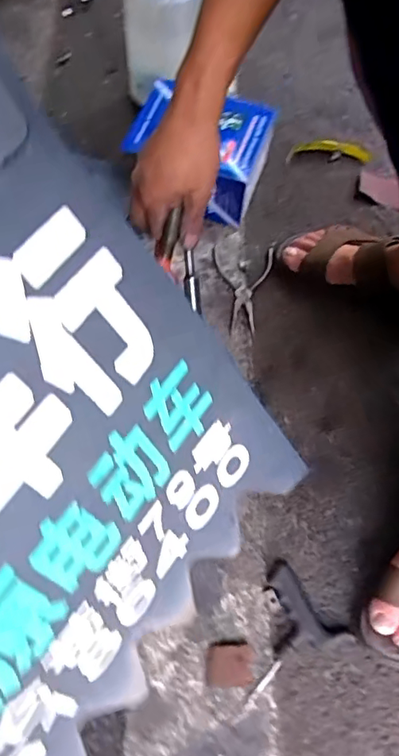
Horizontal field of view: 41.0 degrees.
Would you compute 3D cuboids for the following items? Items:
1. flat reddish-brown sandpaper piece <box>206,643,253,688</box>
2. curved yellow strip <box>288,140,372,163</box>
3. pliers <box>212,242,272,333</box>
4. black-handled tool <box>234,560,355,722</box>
[{"bbox_3d":[0.031,0.292,0.542,0.048,0.020,0.037,-2,64,-3],"label":"flat reddish-brown sandpaper piece"},{"bbox_3d":[0.210,-0.373,0.872,0.139,0.013,0.045,-1,64,-3],"label":"curved yellow strip"},{"bbox_3d":[0.059,-0.130,0.750,0.087,0.010,0.141,4,64,0],"label":"pliers"},{"bbox_3d":[0.074,0.276,0.552,0.136,0.021,0.101,-39,72,-18],"label":"black-handled tool"}]

